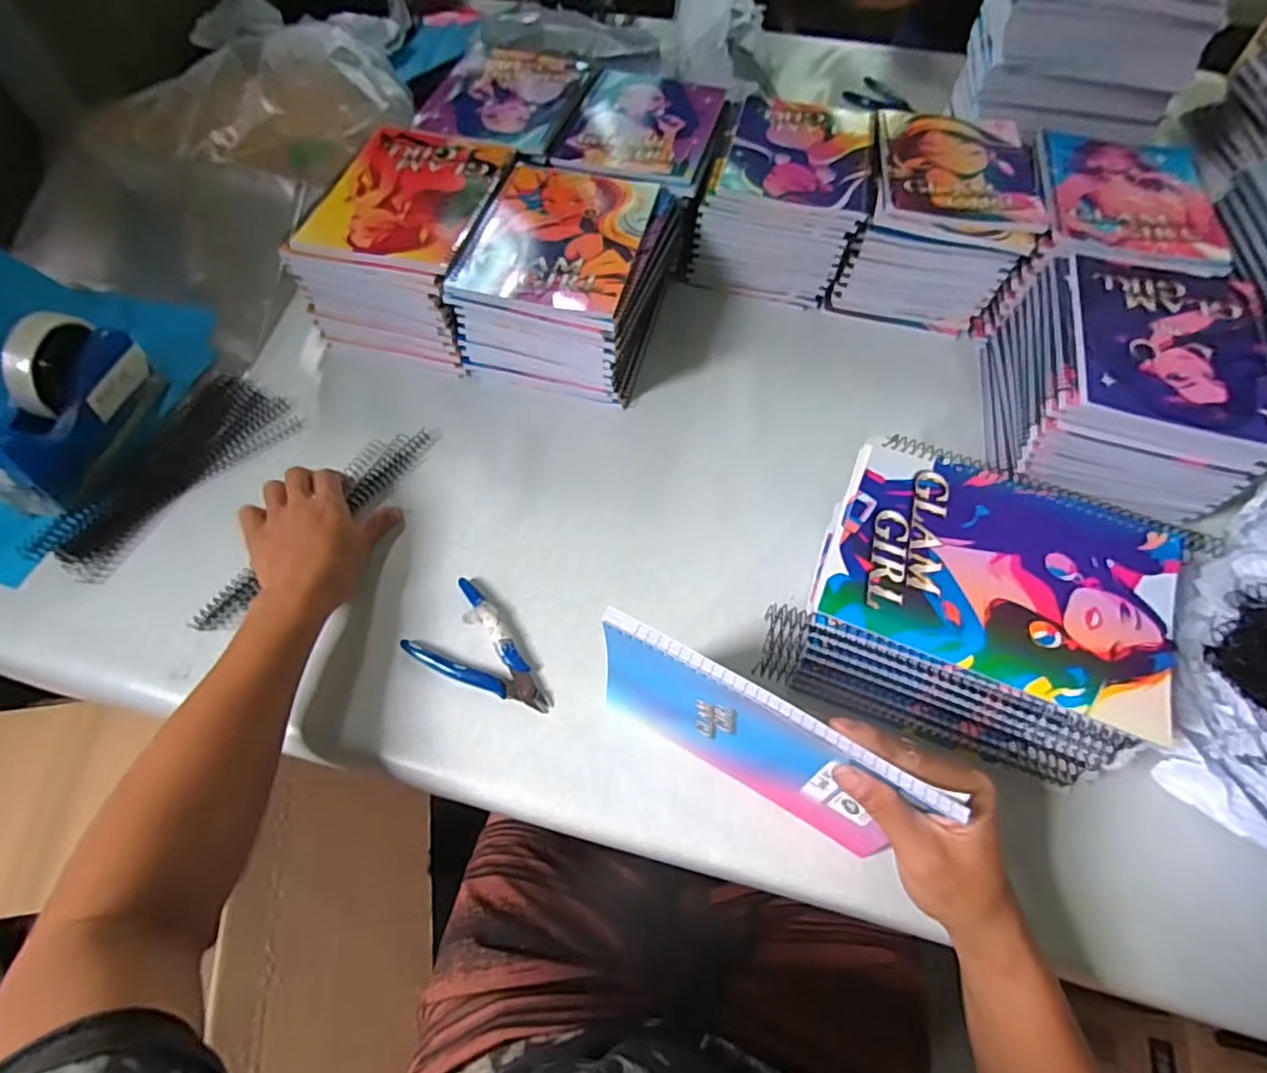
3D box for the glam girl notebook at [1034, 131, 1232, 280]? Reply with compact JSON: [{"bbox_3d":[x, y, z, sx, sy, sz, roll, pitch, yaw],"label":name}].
[{"bbox_3d":[0.483,-0.334,0.600,0.151,0.017,0.223,15,61,8],"label":"glam girl notebook"}]

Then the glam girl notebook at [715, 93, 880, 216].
[{"bbox_3d":[0.178,-0.404,0.634,0.145,0.005,0.192,13,61,7],"label":"glam girl notebook"}]

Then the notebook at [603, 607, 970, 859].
[{"bbox_3d":[0.068,0.122,0.365,0.192,0.144,0.017,27,63,14],"label":"notebook"}]

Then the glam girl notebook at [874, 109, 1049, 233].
[{"bbox_3d":[0.332,-0.374,0.622,0.159,0.016,0.191,11,61,6],"label":"glam girl notebook"}]

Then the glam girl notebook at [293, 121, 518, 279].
[{"bbox_3d":[-0.208,-0.325,0.579,0.147,0.008,0.198,10,60,5],"label":"glam girl notebook"}]

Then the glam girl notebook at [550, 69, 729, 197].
[{"bbox_3d":[0.013,-0.440,0.656,0.150,0.008,0.192,14,61,7],"label":"glam girl notebook"}]

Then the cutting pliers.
[{"bbox_3d":[-0.111,0.092,0.461,0.117,0.010,0.067,36,66,18],"label":"cutting pliers"}]

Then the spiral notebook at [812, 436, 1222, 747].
[{"bbox_3d":[0.232,0.021,0.385,0.202,0.011,0.149,21,62,11],"label":"spiral notebook"}]

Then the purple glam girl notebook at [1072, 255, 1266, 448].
[{"bbox_3d":[0.440,-0.164,0.498,0.147,0.010,0.208,16,61,8],"label":"purple glam girl notebook"}]

